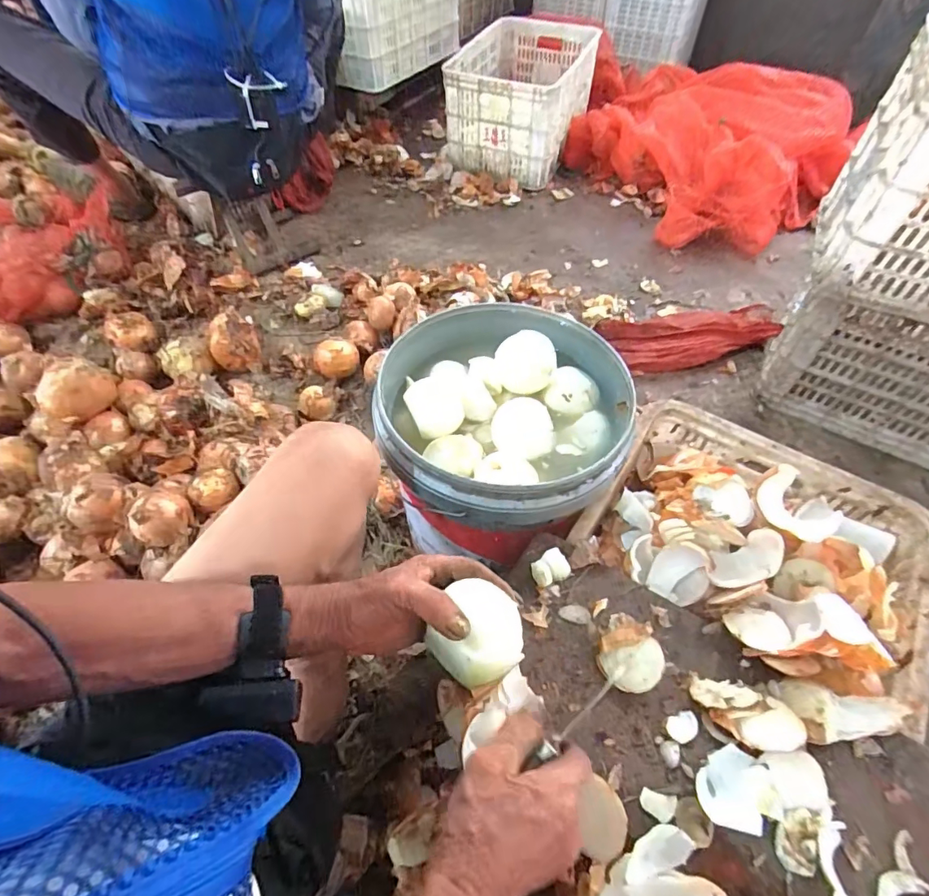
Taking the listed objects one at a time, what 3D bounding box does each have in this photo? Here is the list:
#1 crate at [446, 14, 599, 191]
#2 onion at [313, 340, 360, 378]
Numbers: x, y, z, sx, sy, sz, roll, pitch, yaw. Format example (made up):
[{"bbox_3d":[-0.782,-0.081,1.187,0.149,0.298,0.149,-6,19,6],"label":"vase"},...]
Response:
[{"bbox_3d":[0.188,-1.126,1.611,0.378,0.266,0.544,16,57,12],"label":"crate"},{"bbox_3d":[-0.270,-0.185,1.052,0.095,0.075,0.069,-17,56,-11],"label":"onion"}]

